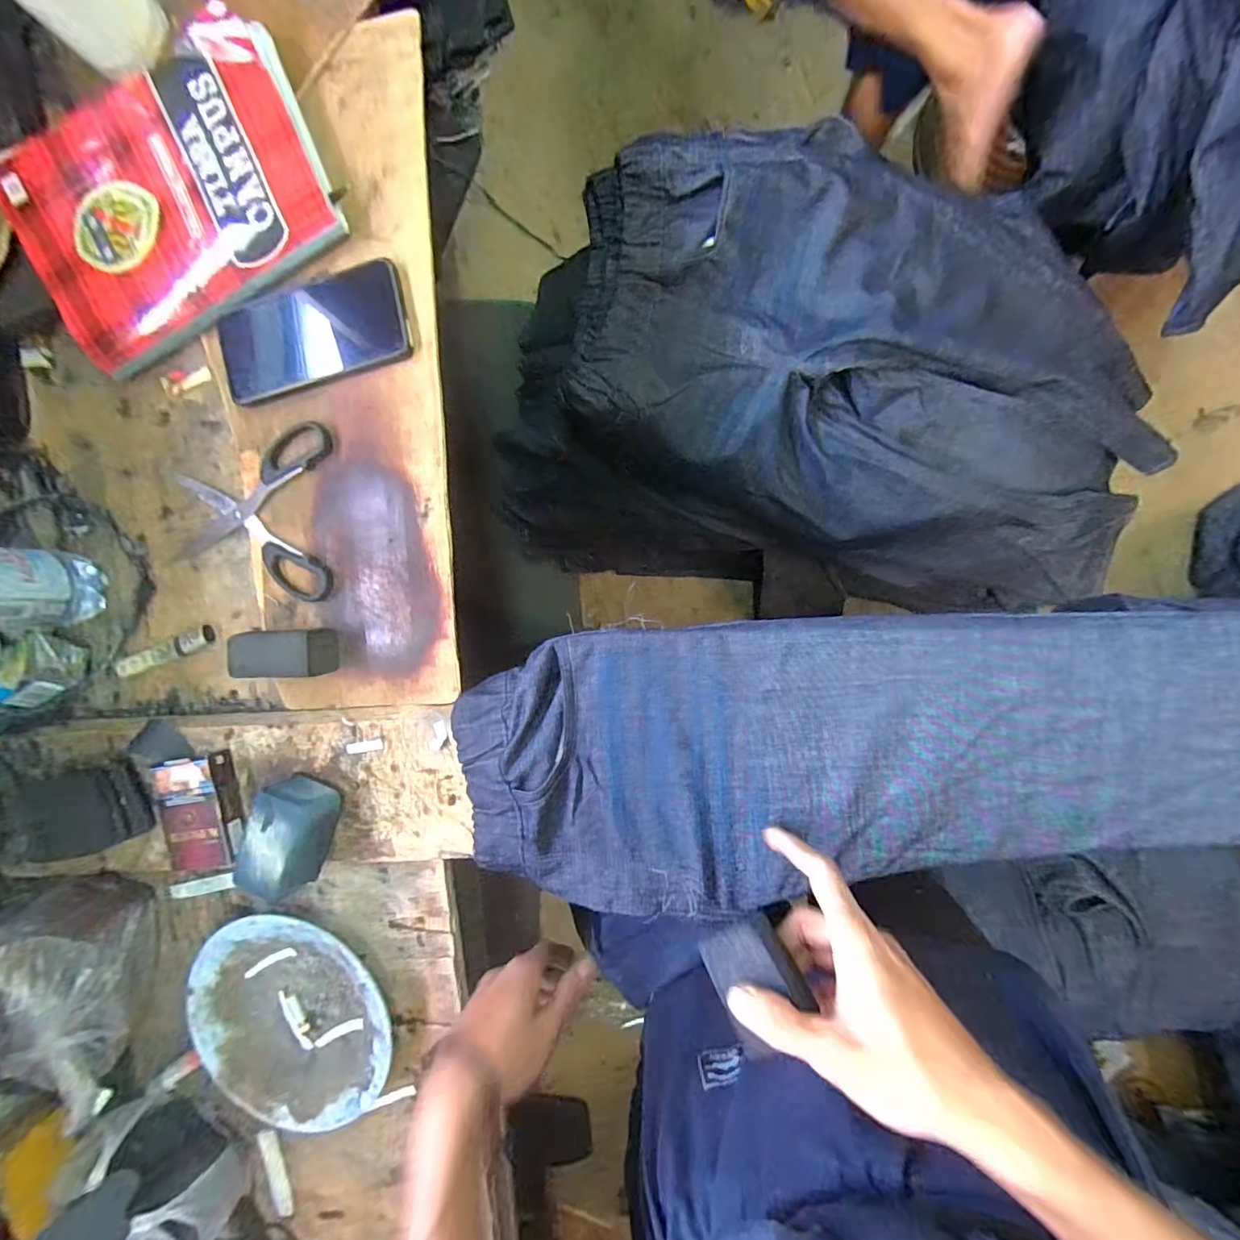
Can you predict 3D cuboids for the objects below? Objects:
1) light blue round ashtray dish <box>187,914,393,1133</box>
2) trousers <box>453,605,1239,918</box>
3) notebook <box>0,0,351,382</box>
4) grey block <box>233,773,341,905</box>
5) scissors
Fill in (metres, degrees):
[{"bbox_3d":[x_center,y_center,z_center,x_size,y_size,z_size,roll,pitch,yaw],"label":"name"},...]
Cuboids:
[{"bbox_3d":[-0.287,0.353,0.470,0.184,0.032,0.186,1,94,7],"label":"light blue round ashtray dish"},{"bbox_3d":[0.151,0.099,0.372,0.546,0.027,0.205,-7,89,9],"label":"trousers"},{"bbox_3d":[-0.368,-0.344,0.430,0.255,0.019,0.189,-23,95,8],"label":"notebook"},{"bbox_3d":[-0.266,0.173,0.429,0.053,0.051,0.087,18,97,6],"label":"grey block"},{"bbox_3d":[-0.318,-0.093,0.458,0.152,0.014,0.145,2,94,7],"label":"scissors"}]

